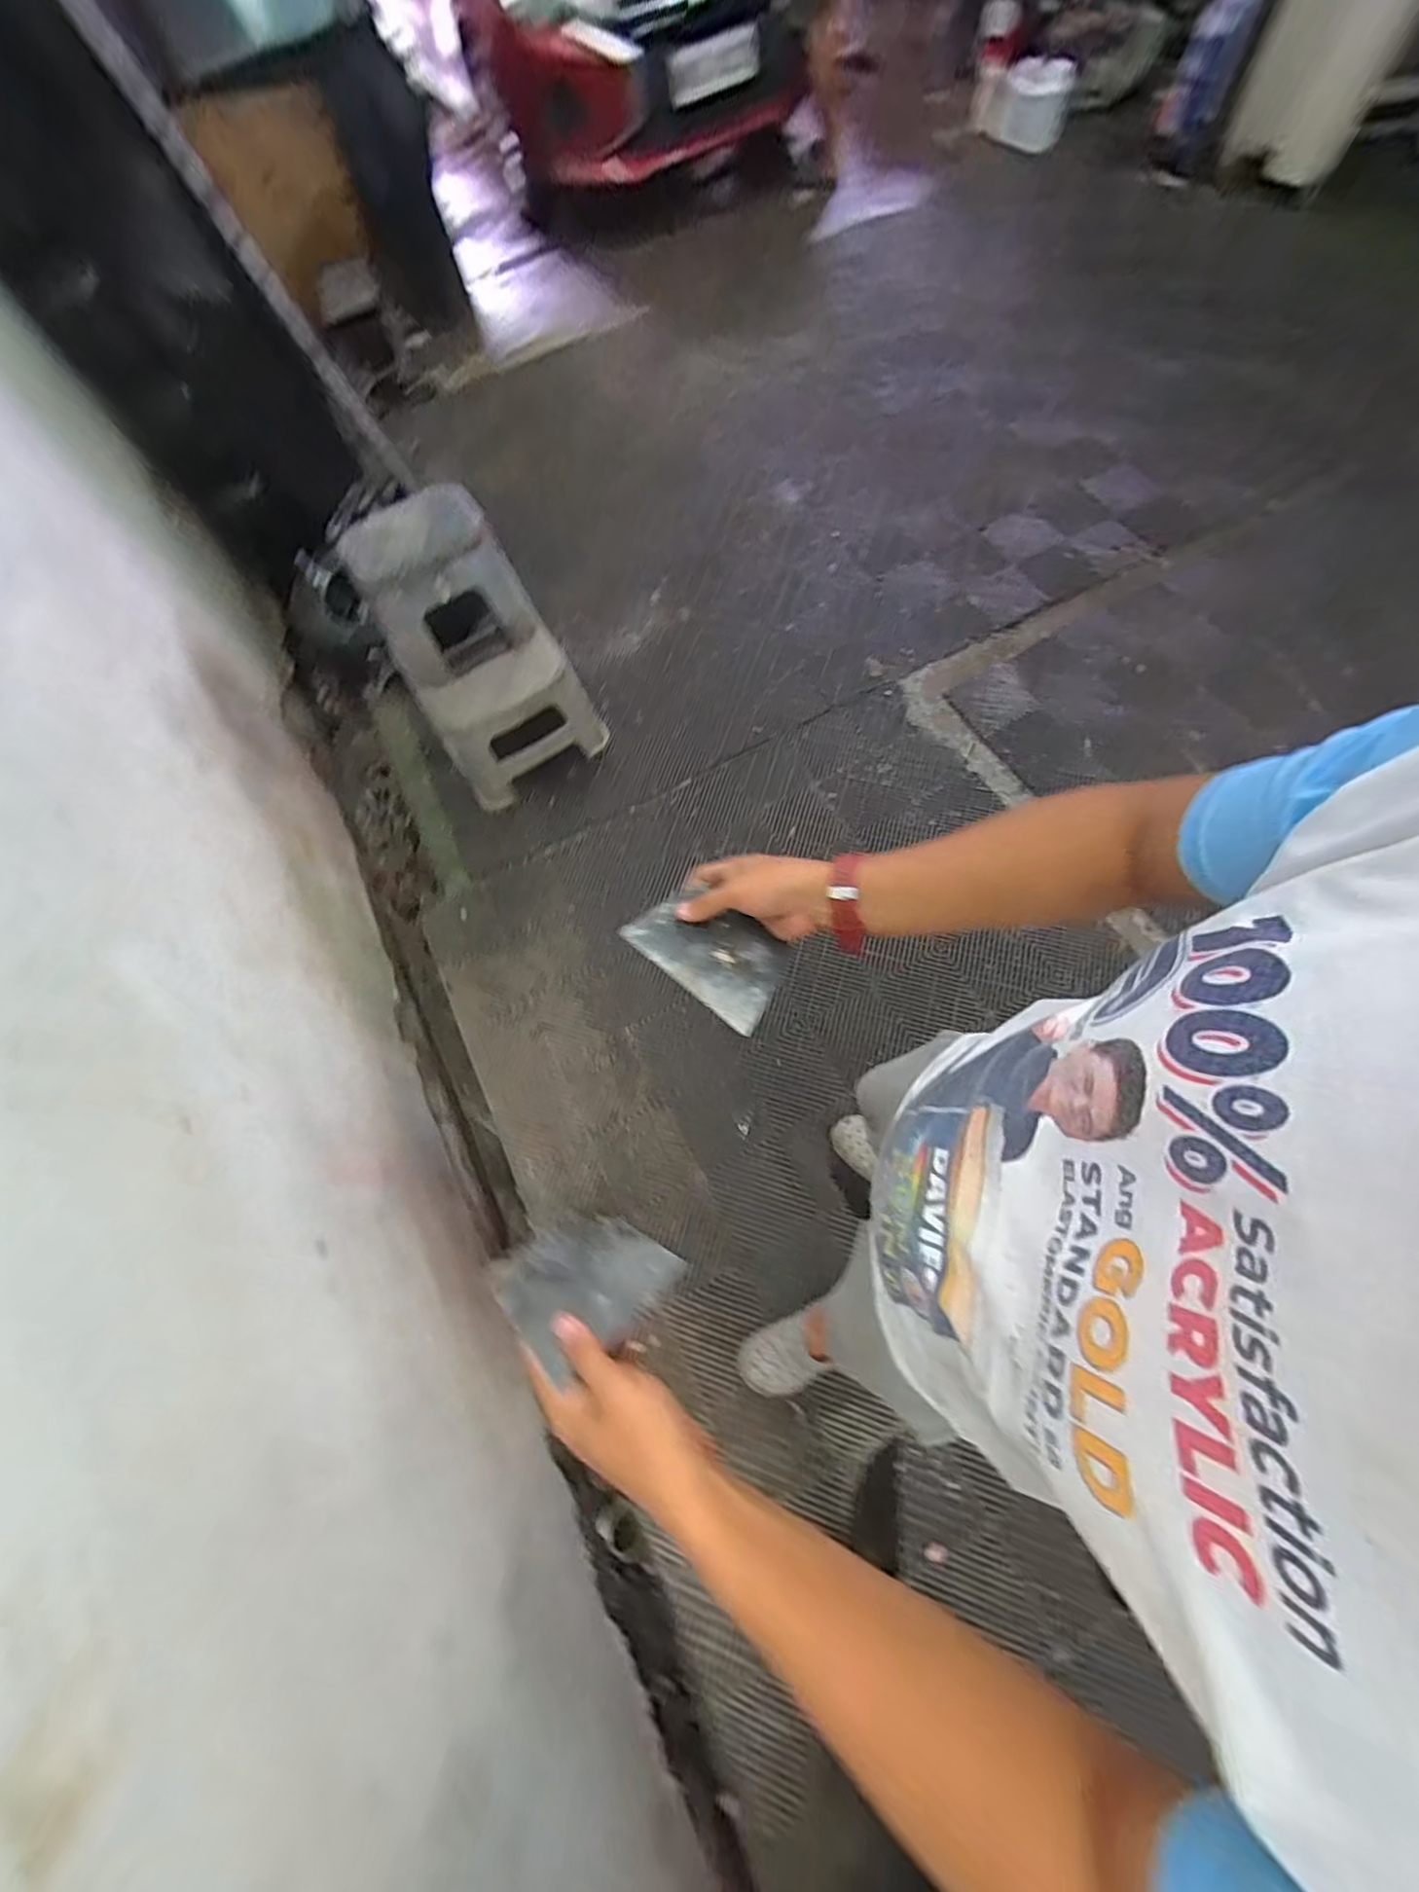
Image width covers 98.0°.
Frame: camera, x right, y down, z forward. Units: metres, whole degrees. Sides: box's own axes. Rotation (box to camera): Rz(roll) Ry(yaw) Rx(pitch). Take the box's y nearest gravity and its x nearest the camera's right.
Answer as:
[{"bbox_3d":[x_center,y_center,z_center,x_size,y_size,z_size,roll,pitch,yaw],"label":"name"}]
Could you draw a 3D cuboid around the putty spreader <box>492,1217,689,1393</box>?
[{"bbox_3d":[-0.097,0.259,0.486,0.102,0.137,0.008,31,110,25],"label":"putty spreader"}]

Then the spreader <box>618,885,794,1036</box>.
[{"bbox_3d":[0.003,0.003,0.566,0.141,0.007,0.091,37,65,11],"label":"spreader"}]

